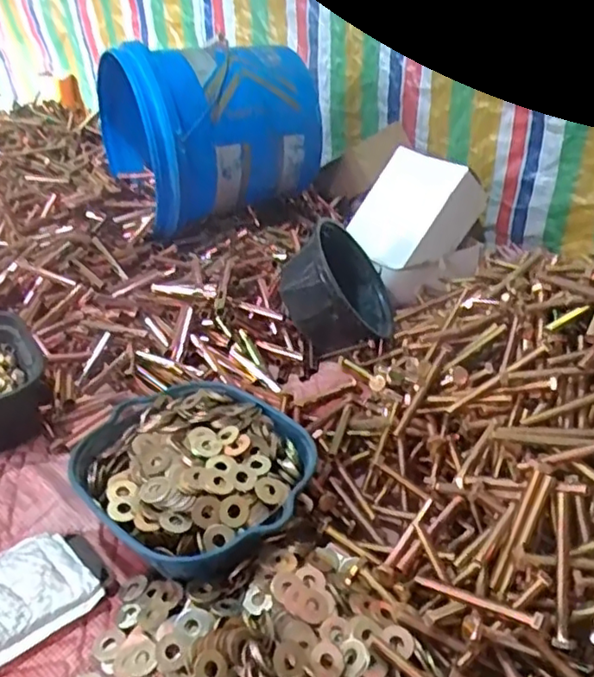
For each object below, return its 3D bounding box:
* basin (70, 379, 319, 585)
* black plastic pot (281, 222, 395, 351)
[{"bbox_3d":[-0.087,0.113,0.570,0.195,0.061,0.183,27,42,34],"label":"basin"},{"bbox_3d":[0.048,-0.063,0.820,0.088,0.159,0.163,-26,6,22],"label":"black plastic pot"}]

